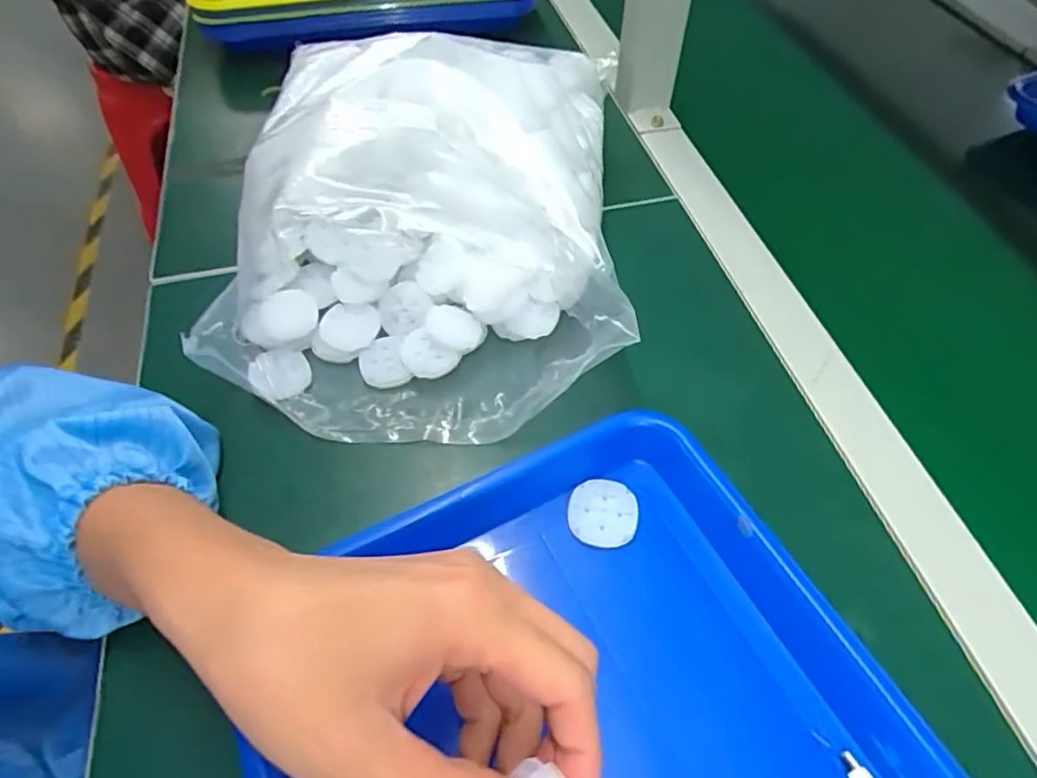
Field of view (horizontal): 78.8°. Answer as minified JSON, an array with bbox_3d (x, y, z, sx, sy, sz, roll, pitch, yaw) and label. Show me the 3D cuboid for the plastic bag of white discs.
[{"bbox_3d":[-0.057,-0.139,0.417,0.234,0.108,0.333,1,54,1],"label":"plastic bag of white discs"}]

